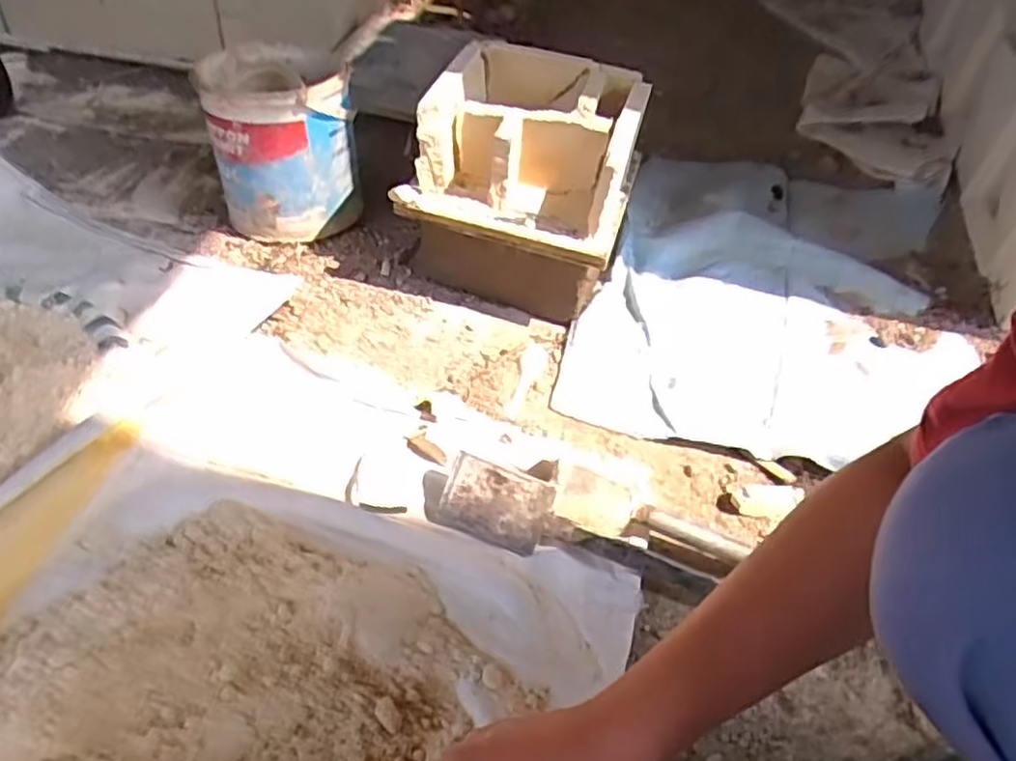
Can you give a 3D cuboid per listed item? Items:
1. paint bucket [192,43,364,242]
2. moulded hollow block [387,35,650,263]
[{"bbox_3d":[-0.284,-0.305,0.895,0.170,0.188,0.195,-7,48,-15],"label":"paint bucket"},{"bbox_3d":[0.024,-0.266,0.792,0.231,0.132,0.222,13,45,11],"label":"moulded hollow block"}]

